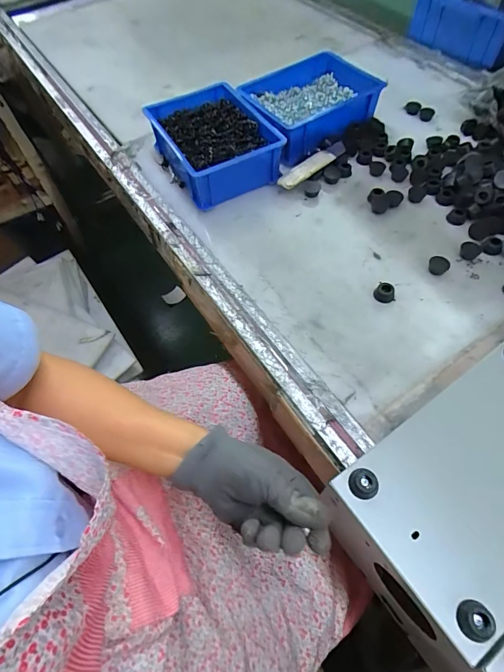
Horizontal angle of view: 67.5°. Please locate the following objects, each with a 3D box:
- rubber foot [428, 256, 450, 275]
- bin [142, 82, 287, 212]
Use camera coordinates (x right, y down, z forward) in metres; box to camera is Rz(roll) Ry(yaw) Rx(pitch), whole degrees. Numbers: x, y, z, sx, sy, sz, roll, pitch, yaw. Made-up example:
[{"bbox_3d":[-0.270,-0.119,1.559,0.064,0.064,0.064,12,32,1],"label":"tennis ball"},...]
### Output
[{"bbox_3d":[0.231,-0.086,0.468,0.024,0.010,0.023,-1,59,2],"label":"rubber foot"},{"bbox_3d":[-0.059,-0.291,0.572,0.145,0.068,0.196,-29,62,-14],"label":"bin"}]

